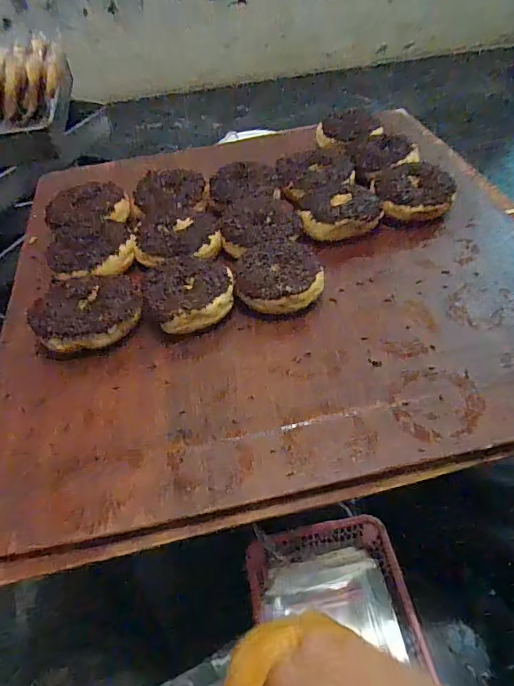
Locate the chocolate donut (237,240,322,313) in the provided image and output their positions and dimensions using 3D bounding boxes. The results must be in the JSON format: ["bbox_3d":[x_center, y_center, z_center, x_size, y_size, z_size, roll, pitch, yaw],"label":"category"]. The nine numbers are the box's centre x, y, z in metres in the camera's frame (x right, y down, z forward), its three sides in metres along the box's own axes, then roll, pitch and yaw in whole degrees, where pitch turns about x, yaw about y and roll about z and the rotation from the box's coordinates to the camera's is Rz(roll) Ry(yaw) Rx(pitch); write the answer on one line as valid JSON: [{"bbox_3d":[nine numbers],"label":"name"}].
[{"bbox_3d":[0.021,-0.066,0.462,0.083,0.034,0.089,-8,48,-3],"label":"chocolate donut"}]

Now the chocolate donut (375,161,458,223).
[{"bbox_3d":[0.184,-0.173,0.541,0.094,0.035,0.099,6,48,10],"label":"chocolate donut"}]

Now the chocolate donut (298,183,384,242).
[{"bbox_3d":[0.097,-0.149,0.526,0.089,0.040,0.100,16,51,18],"label":"chocolate donut"}]

